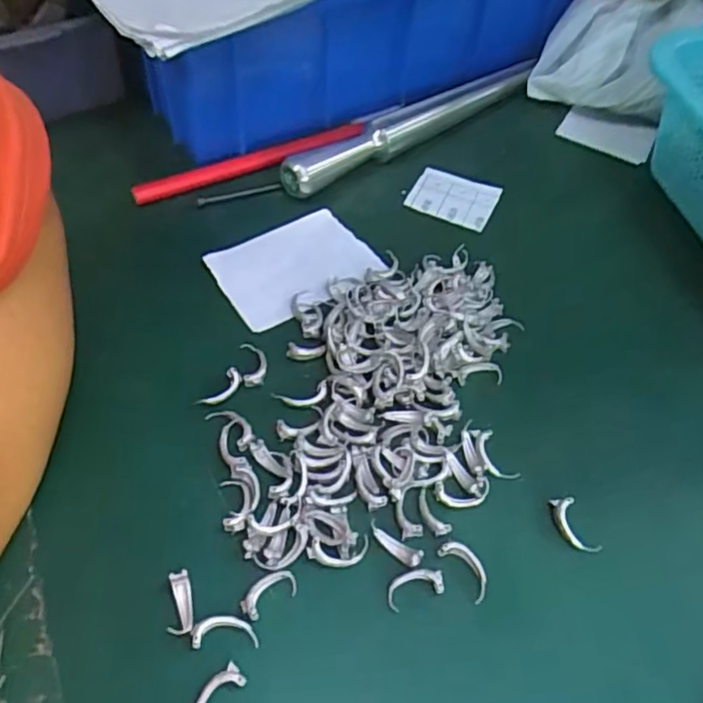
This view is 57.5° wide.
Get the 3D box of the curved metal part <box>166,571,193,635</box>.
[{"bbox_3d":[-0.058,0.086,0.219,0.008,0.006,0.020,-2,53,-7],"label":"curved metal part"}]

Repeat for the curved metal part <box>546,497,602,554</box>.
[{"bbox_3d":[0.085,0.067,0.245,0.010,0.006,0.023,-19,57,-18],"label":"curved metal part"}]

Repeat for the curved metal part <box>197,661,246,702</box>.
[{"bbox_3d":[-0.043,0.111,0.204,0.009,0.006,0.022,28,56,16],"label":"curved metal part"}]

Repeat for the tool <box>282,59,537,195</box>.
[{"bbox_3d":[0.040,-0.133,0.376,0.187,0.022,0.018,-32,62,-25],"label":"tool"}]

